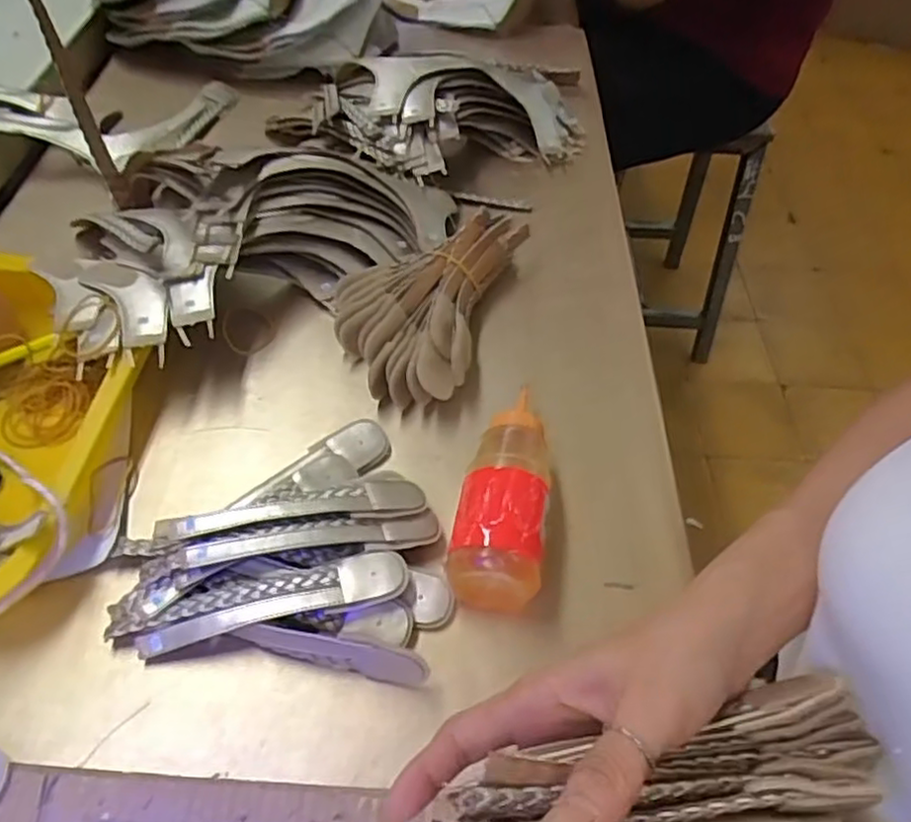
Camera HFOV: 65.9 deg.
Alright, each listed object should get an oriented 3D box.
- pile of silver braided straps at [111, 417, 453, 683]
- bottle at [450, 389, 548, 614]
[{"bbox_3d":[-0.089,0.066,0.399,0.169,0.034,0.149,7,51,0],"label":"pile of silver braided straps"},{"bbox_3d":[0.029,0.044,0.417,0.051,0.050,0.143,9,51,2],"label":"bottle"}]

